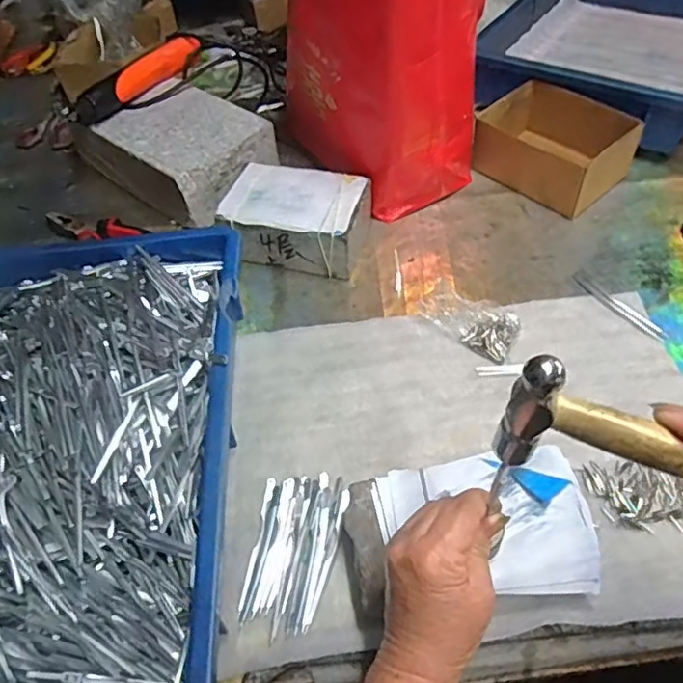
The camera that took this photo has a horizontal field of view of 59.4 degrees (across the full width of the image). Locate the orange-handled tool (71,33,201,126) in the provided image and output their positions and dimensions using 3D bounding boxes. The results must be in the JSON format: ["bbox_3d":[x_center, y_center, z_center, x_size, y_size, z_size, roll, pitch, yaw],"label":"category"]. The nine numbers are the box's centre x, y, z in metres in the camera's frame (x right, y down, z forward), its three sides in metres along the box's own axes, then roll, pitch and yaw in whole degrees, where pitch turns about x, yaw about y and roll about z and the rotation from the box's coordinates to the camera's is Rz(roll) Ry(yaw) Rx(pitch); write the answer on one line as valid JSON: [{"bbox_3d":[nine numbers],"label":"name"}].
[{"bbox_3d":[-0.253,-0.328,0.749,0.039,0.035,0.205,24,56,22],"label":"orange-handled tool"}]

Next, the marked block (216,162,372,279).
[{"bbox_3d":[-0.047,-0.137,0.668,0.146,0.072,0.112,9,52,12],"label":"marked block"}]

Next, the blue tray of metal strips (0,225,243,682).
[{"bbox_3d":[-0.230,0.085,0.489,0.288,0.083,0.430,-5,50,1],"label":"blue tray of metal strips"}]

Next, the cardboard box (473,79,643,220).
[{"bbox_3d":[0.250,-0.232,0.710,0.166,0.077,0.124,33,60,28],"label":"cardboard box"}]

